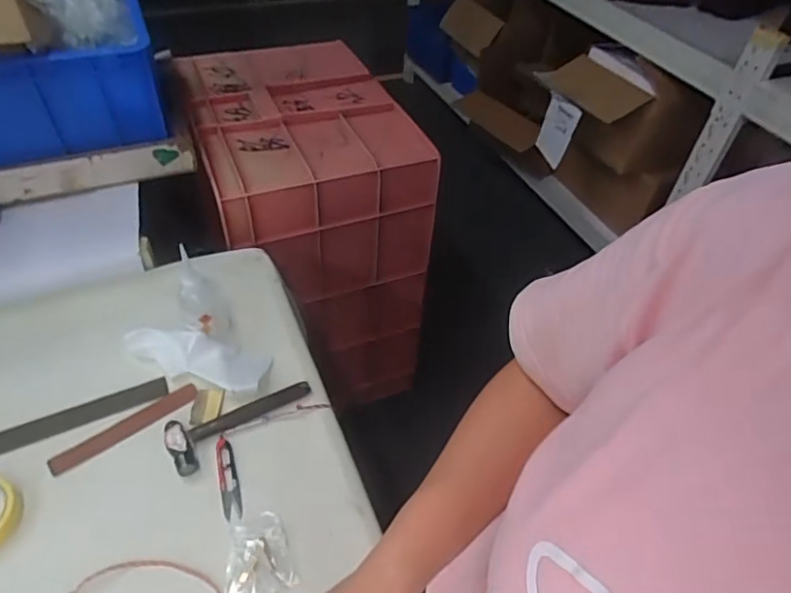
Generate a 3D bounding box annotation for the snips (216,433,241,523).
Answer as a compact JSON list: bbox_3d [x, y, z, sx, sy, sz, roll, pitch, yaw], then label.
[{"bbox_3d":[-0.211,0.225,0.683,0.023,0.004,0.111,-14,49,-14],"label":"snips"}]

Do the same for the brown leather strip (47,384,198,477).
[{"bbox_3d":[-0.360,0.175,0.731,0.190,0.006,0.035,-30,50,-27],"label":"brown leather strip"}]

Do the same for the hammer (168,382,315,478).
[{"bbox_3d":[-0.207,0.160,0.730,0.193,0.019,0.076,-25,53,-23],"label":"hammer"}]

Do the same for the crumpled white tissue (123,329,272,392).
[{"bbox_3d":[-0.288,0.082,0.783,0.209,0.030,0.075,13,48,10],"label":"crumpled white tissue"}]

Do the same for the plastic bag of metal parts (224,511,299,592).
[{"bbox_3d":[-0.150,0.298,0.610,0.074,0.011,0.103,0,47,-1],"label":"plastic bag of metal parts"}]

